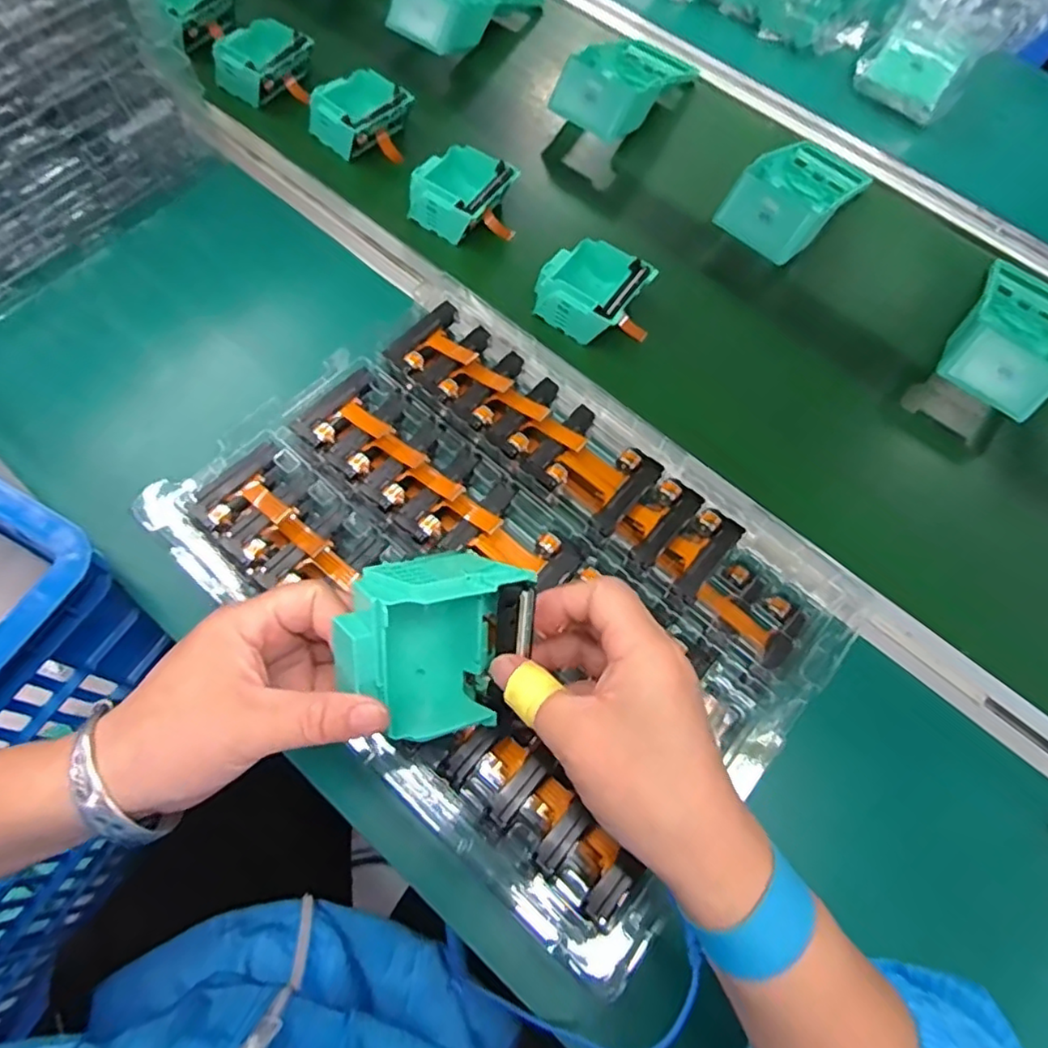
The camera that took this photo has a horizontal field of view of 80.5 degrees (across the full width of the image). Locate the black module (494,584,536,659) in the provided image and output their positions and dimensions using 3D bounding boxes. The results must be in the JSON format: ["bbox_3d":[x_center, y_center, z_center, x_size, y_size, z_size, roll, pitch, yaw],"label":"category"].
[{"bbox_3d":[-0.005,0.042,0.273,0.018,0.006,0.034,5,107,11],"label":"black module"}]

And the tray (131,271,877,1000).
[{"bbox_3d":[-0.007,0.026,0.397,0.373,0.037,0.276,41,70,14],"label":"tray"}]

